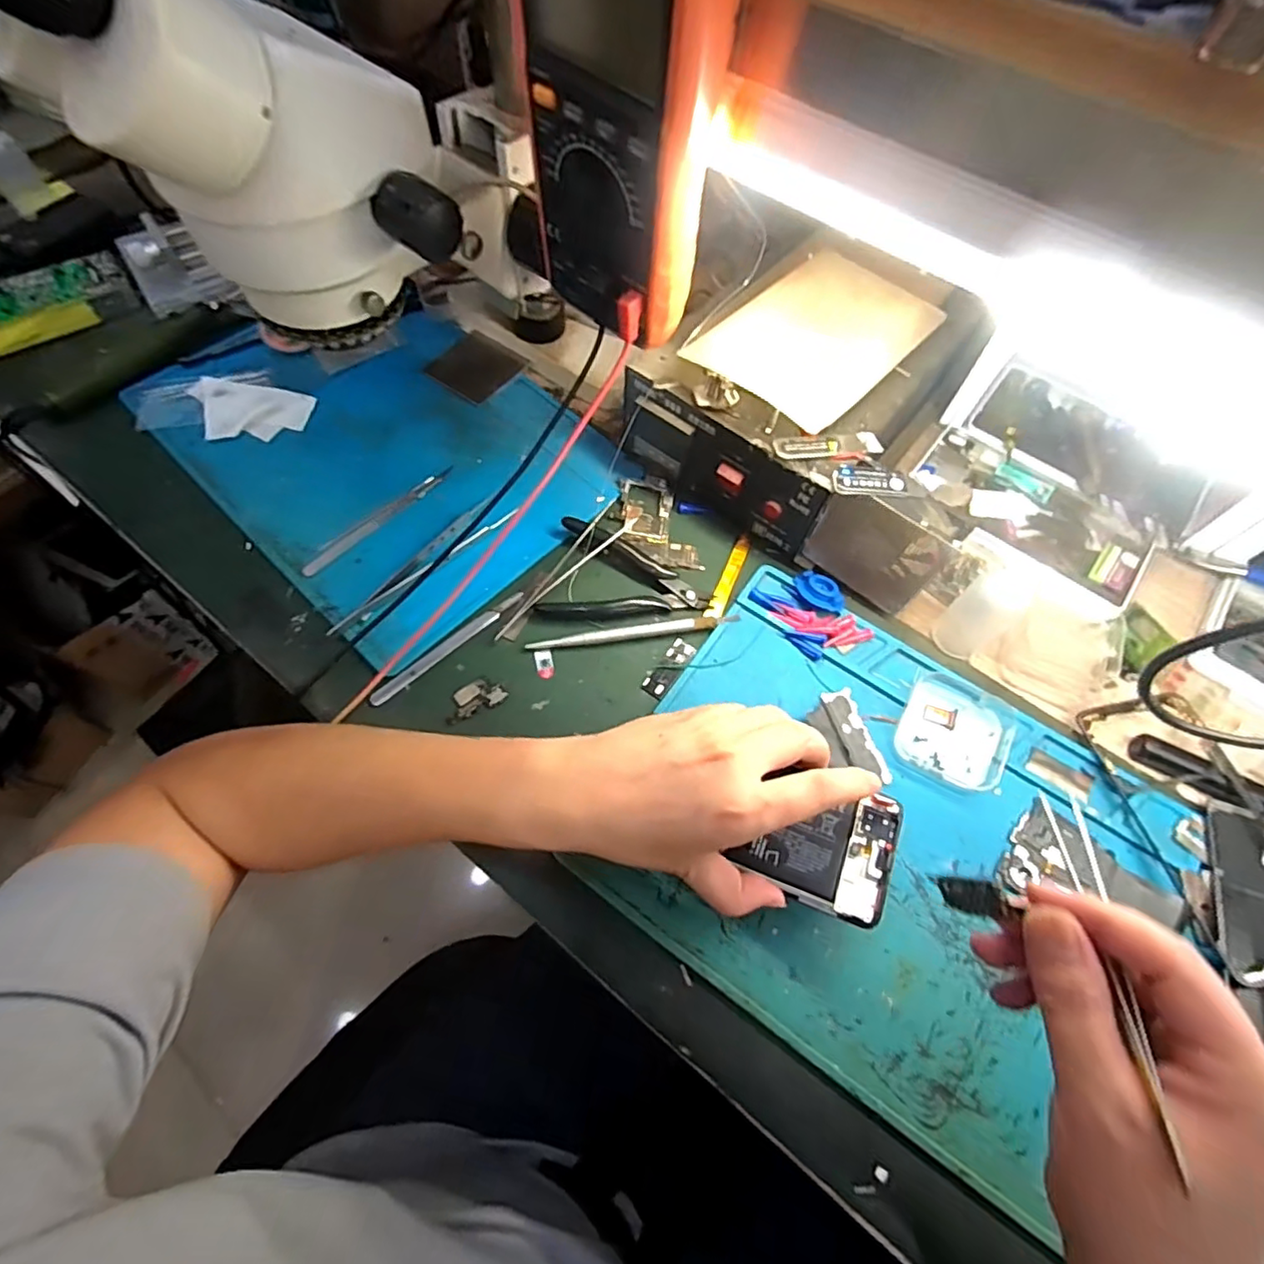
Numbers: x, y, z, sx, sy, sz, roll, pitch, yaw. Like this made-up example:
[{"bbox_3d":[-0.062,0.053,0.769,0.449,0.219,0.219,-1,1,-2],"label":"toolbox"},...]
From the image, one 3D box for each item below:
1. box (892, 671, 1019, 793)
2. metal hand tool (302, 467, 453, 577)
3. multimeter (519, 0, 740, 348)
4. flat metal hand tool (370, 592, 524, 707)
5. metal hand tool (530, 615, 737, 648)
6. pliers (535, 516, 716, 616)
[{"bbox_3d":[0.202,0.061,0.379,0.064,0.011,0.066,26,67,10],"label":"box"},{"bbox_3d":[-0.184,-0.084,0.445,0.012,0.007,0.129,39,70,15],"label":"metal hand tool"},{"bbox_3d":[-0.002,-0.225,0.272,0.053,0.167,0.084,-38,71,-19],"label":"multimeter"},{"bbox_3d":[-0.121,0.009,0.403,0.117,0.006,0.009,-39,72,-18],"label":"flat metal hand tool"},{"bbox_3d":[0.002,-0.001,0.409,0.142,0.006,0.010,-7,66,-5],"label":"metal hand tool"},{"bbox_3d":[0.000,-0.040,0.425,0.113,0.017,0.072,9,65,2],"label":"pliers"}]

